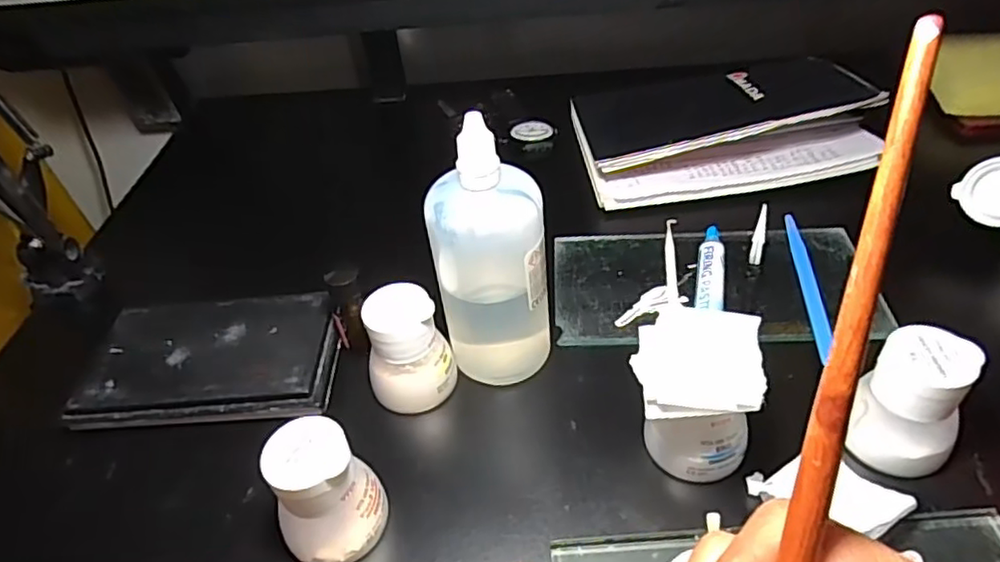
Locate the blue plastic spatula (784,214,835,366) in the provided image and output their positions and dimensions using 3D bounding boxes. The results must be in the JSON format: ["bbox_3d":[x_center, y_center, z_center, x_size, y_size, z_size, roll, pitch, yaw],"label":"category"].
[{"bbox_3d":[0.197,0.001,0.409,0.011,0.006,0.133,2,45,10],"label":"blue plastic spatula"}]

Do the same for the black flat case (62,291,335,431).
[{"bbox_3d":[-0.175,0.045,0.392,0.148,0.015,0.089,-5,44,3],"label":"black flat case"}]

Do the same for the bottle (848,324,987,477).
[{"bbox_3d":[0.195,0.058,0.304,0.043,0.061,0.048,-33,50,-24],"label":"bottle"}]

